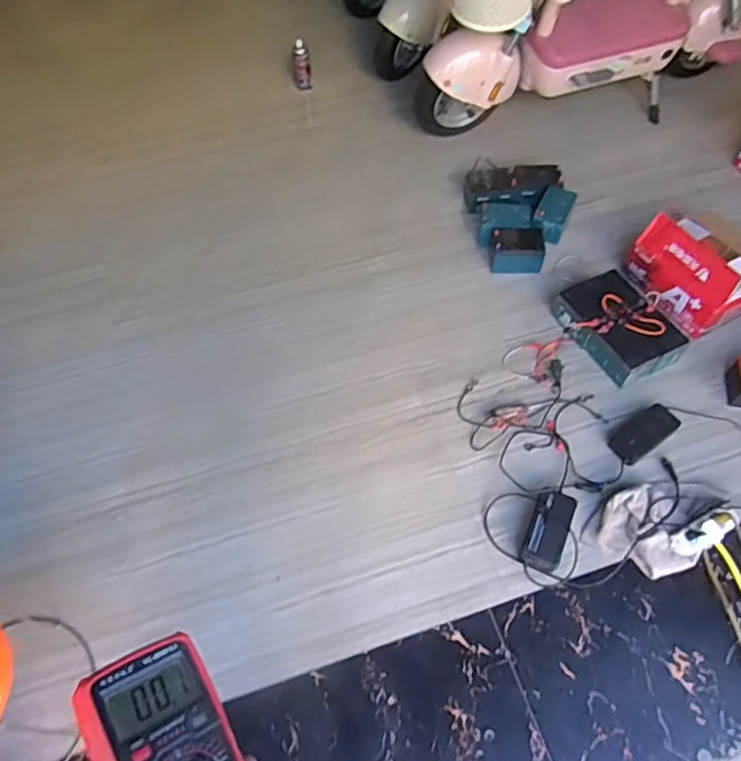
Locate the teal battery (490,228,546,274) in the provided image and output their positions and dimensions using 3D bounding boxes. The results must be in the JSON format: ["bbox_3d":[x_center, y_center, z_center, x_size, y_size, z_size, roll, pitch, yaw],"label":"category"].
[{"bbox_3d":[0.436,-0.384,1.724,0.152,0.078,0.114,6,59,3],"label":"teal battery"}]

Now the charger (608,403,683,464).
[{"bbox_3d":[0.670,0.130,1.424,0.178,0.035,0.082,-31,64,-18],"label":"charger"}]

